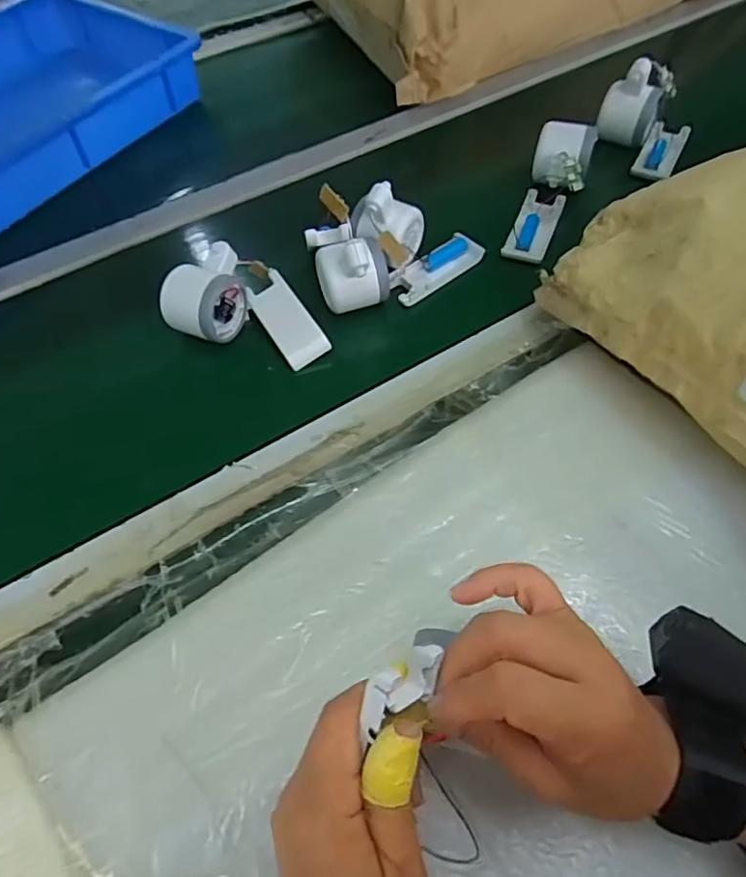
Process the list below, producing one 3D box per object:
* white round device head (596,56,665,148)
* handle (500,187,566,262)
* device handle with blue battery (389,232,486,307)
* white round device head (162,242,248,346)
[{"bbox_3d":[0.278,-0.359,0.607,0.058,0.076,0.045,21,60,15],"label":"white round device head"},{"bbox_3d":[0.161,-0.211,0.562,0.040,0.009,0.107,19,59,14],"label":"handle"},{"bbox_3d":[0.059,-0.162,0.537,0.101,0.012,0.041,-34,62,-19],"label":"device handle with blue battery"},{"bbox_3d":[-0.143,-0.122,0.500,0.055,0.065,0.075,31,63,20],"label":"white round device head"}]

